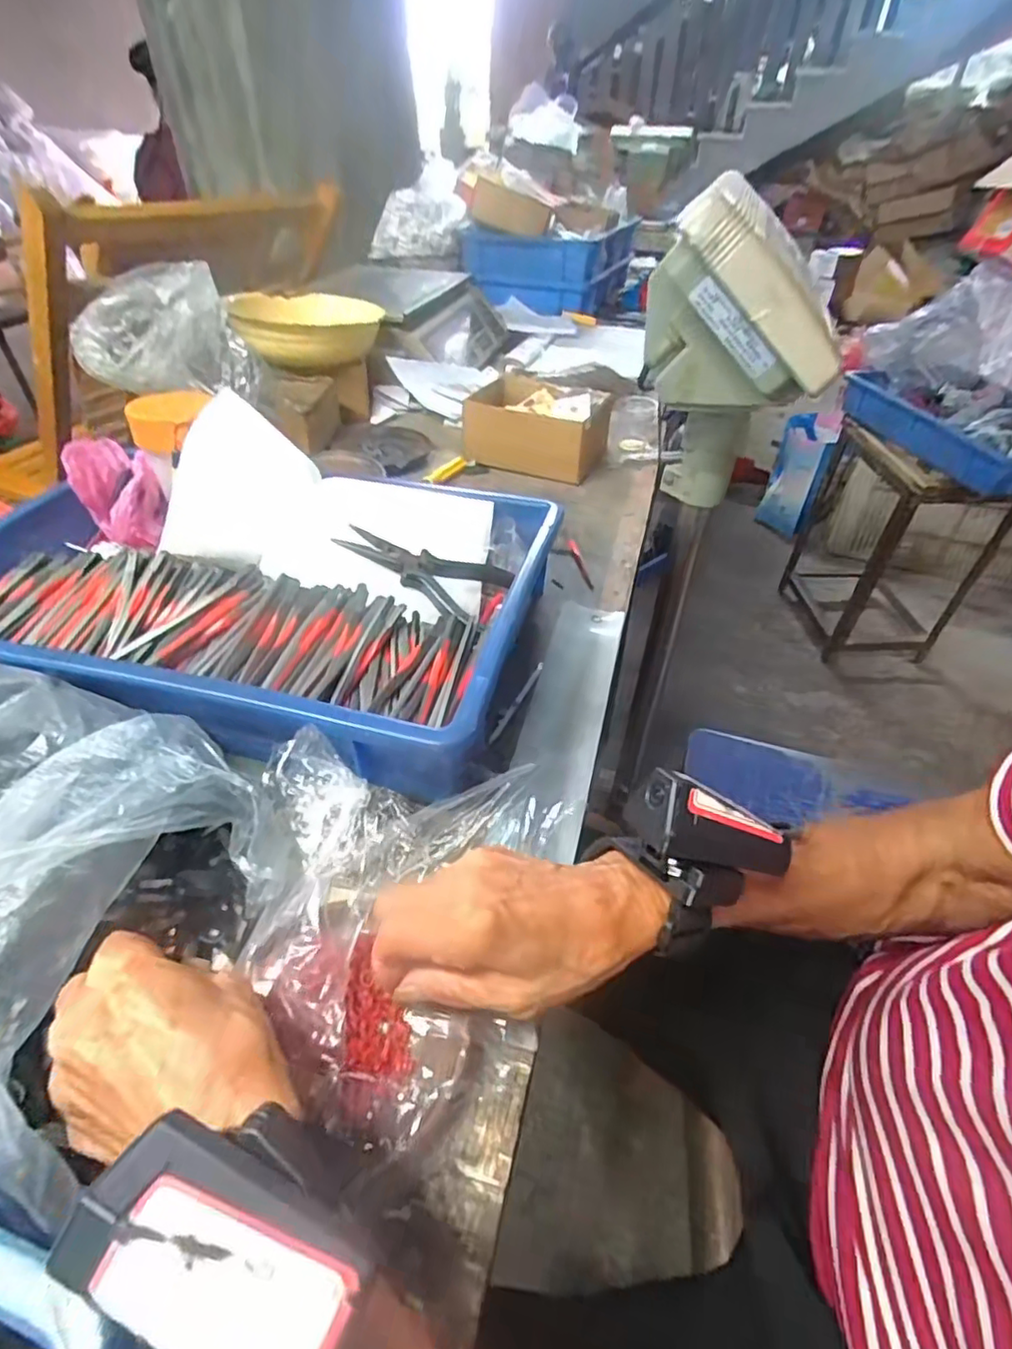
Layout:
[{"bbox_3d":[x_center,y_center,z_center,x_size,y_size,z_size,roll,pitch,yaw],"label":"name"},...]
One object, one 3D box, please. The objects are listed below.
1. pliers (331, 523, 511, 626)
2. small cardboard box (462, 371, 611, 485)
[{"bbox_3d":[-0.066,-0.090,0.491,0.120,0.016,0.075,31,44,8],"label":"pliers"},{"bbox_3d":[0.038,-0.284,0.706,0.151,0.069,0.116,13,44,12],"label":"small cardboard box"}]

